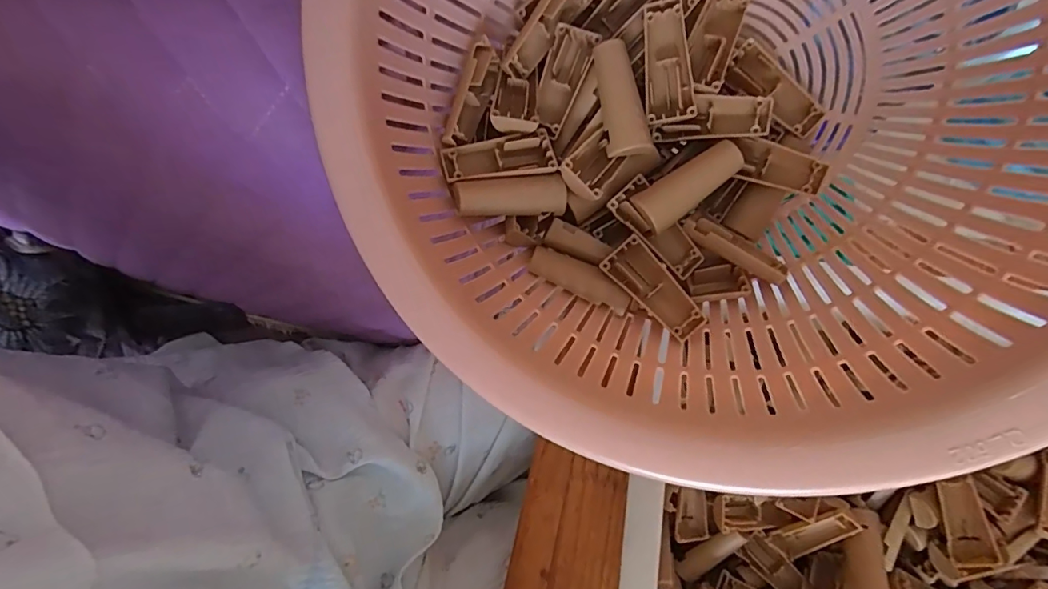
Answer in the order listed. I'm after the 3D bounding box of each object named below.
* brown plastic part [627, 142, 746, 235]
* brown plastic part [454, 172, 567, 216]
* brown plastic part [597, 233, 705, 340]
[{"bbox_3d":[0.073,-0.048,0.219,0.049,0.008,0.019,-29,78,-5],"label":"brown plastic part"},{"bbox_3d":[-0.006,-0.043,0.222,0.050,0.008,0.015,-6,76,-16],"label":"brown plastic part"},{"bbox_3d":[0.060,-0.002,0.226,0.020,0.009,0.050,-44,80,-8],"label":"brown plastic part"}]

